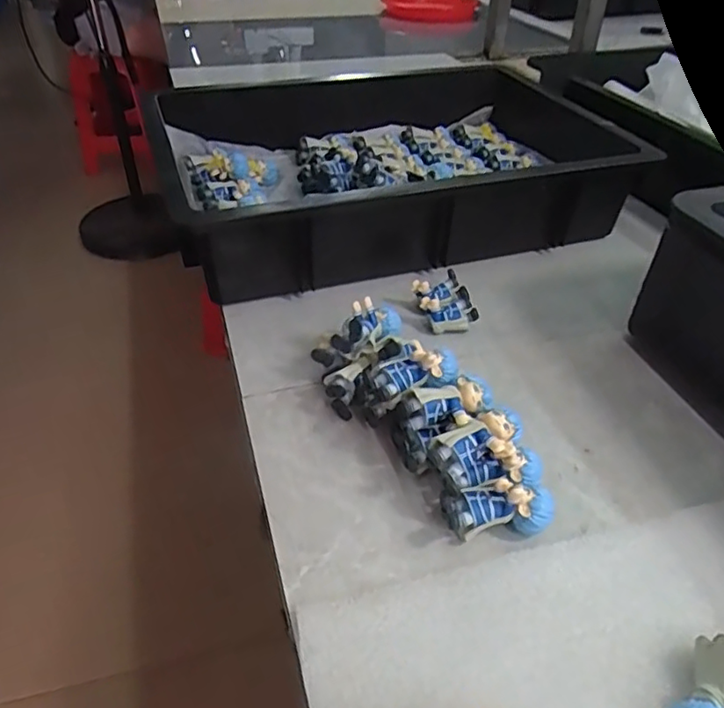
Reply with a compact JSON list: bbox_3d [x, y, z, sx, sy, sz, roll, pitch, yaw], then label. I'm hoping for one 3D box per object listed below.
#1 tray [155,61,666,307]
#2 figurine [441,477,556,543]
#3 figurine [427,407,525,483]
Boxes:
[{"bbox_3d":[0.035,-0.212,0.663,0.466,0.094,0.368,-11,41,-16],"label":"tray"},{"bbox_3d":[0.078,0.088,0.345,0.059,0.034,0.019,0,39,-3],"label":"figurine"},{"bbox_3d":[0.069,0.053,0.353,0.058,0.019,0.025,-28,46,-10],"label":"figurine"}]

